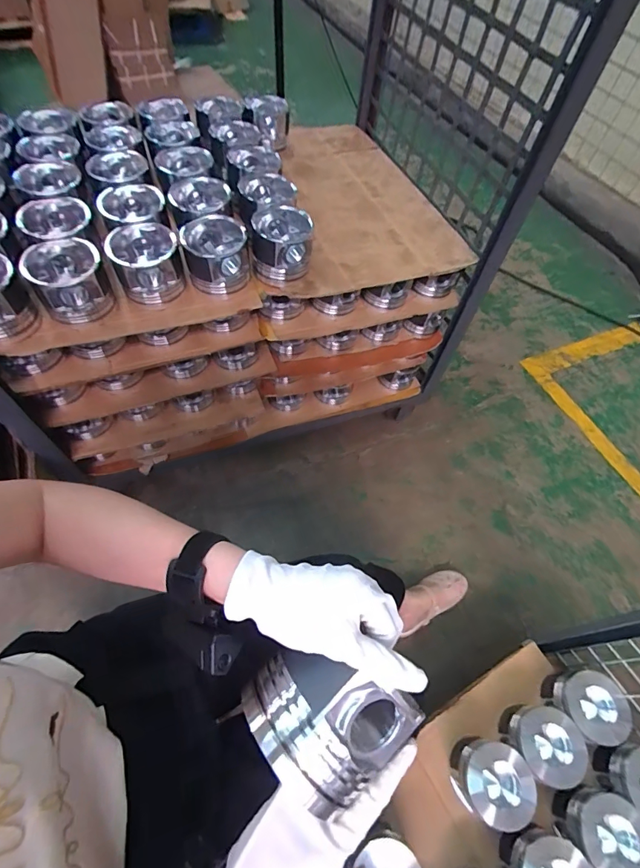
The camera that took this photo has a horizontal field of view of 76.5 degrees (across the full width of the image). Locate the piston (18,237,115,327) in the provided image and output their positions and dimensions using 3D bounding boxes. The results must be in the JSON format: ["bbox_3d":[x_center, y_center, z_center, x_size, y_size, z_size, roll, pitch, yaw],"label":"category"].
[{"bbox_3d":[-0.418,-0.256,0.682,0.113,0.089,0.099,-24,63,-17],"label":"piston"}]

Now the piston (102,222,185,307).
[{"bbox_3d":[-0.307,-0.304,0.727,0.114,0.088,0.104,-25,64,-18],"label":"piston"}]

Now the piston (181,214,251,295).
[{"bbox_3d":[-0.191,-0.330,0.752,0.107,0.089,0.109,-15,61,-12],"label":"piston"}]

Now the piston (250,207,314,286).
[{"bbox_3d":[-0.075,-0.367,0.789,0.114,0.087,0.115,-7,60,-8],"label":"piston"}]

